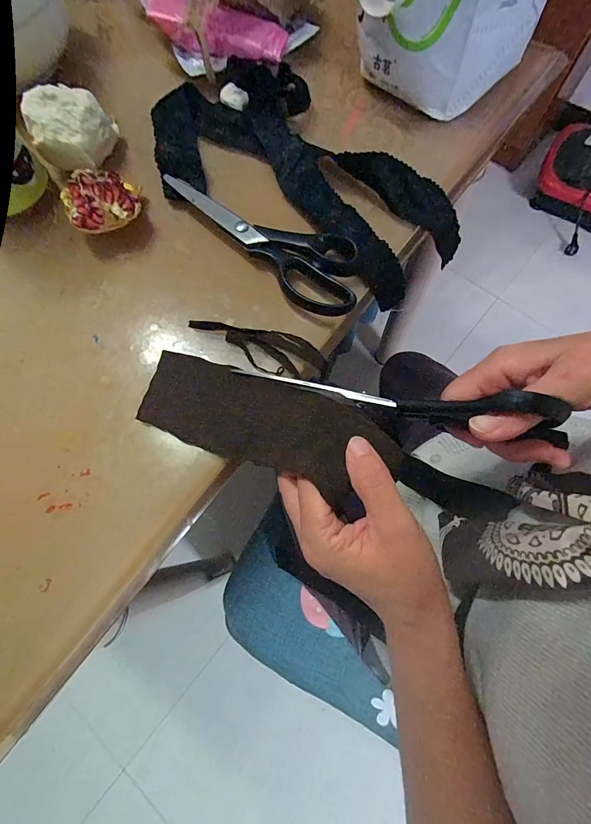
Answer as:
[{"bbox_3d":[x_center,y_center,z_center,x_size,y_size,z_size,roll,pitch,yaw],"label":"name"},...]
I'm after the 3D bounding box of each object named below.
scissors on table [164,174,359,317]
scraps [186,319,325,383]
[{"bbox_3d":[-0.021,-0.156,0.317,0.197,0.015,0.071,43,77,13],"label":"scissors on table"},{"bbox_3d":[-0.031,-0.050,0.292,0.113,0.009,0.035,11,72,4],"label":"scraps"}]

